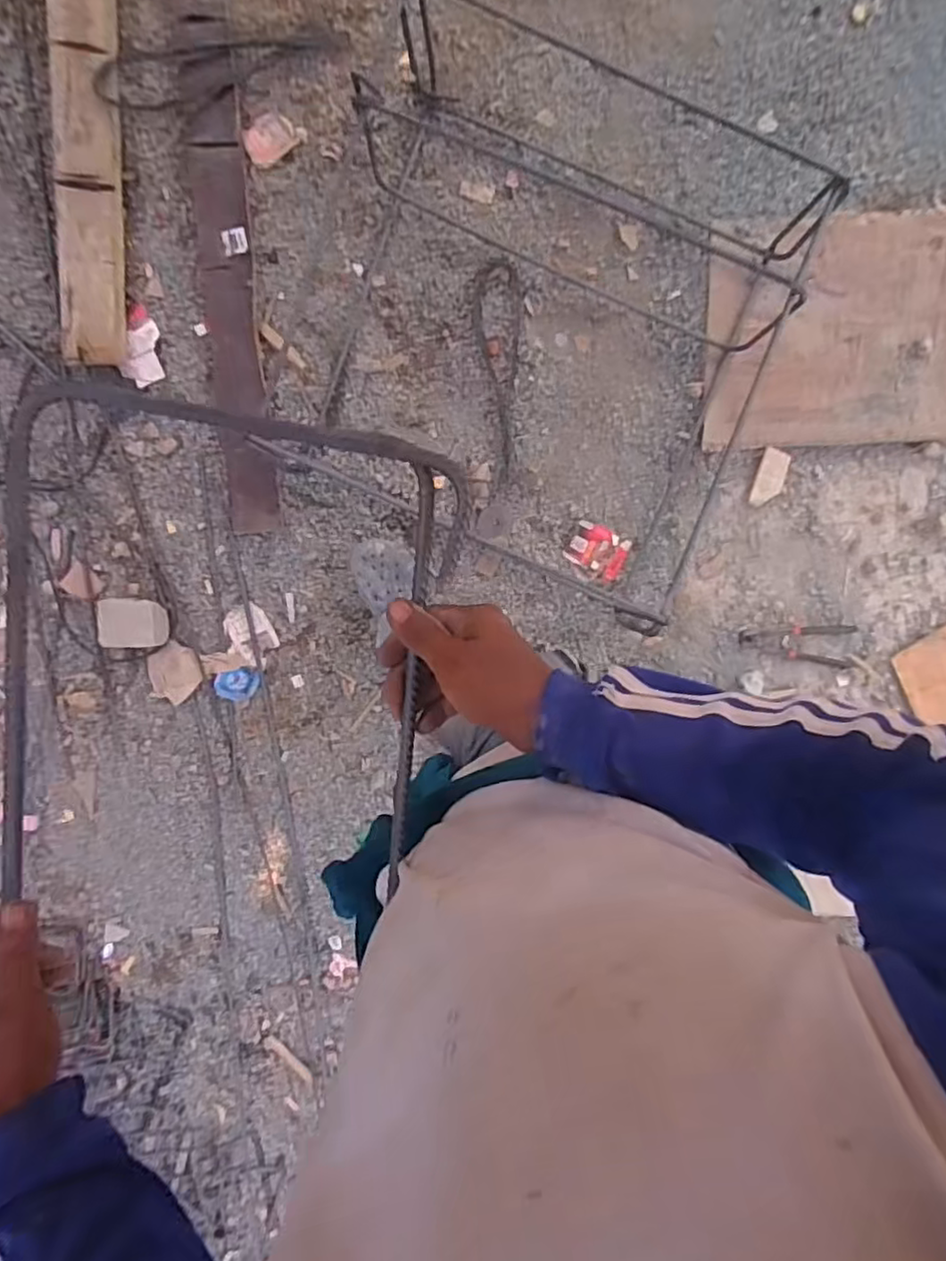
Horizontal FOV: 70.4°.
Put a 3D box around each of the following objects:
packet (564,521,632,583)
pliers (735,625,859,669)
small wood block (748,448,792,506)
[{"bbox_3d":[0.247,-0.157,1.318,0.112,0.008,0.087,29,97,-4],"label":"packet"},{"bbox_3d":[0.653,0.020,1.347,0.234,0.017,0.084,8,98,-1],"label":"pliers"},{"bbox_3d":[0.578,-0.295,1.299,0.057,0.013,0.105,14,97,-2],"label":"small wood block"}]

